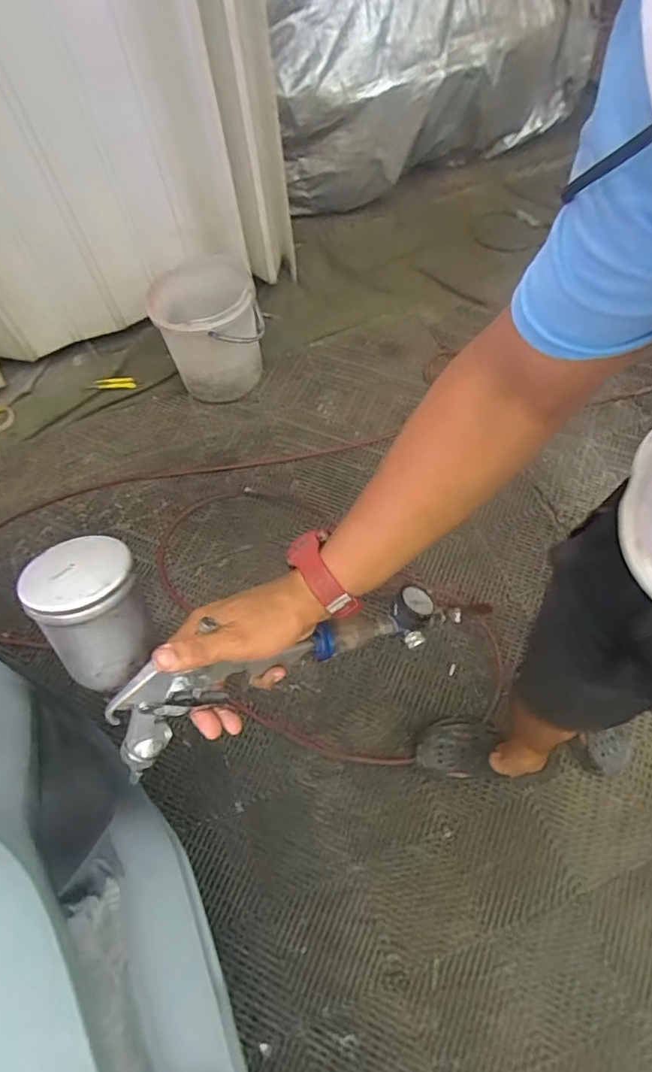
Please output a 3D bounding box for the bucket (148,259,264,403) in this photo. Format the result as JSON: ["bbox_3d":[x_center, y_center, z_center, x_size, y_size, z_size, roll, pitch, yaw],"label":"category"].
[{"bbox_3d":[-0.347,-0.611,1.669,0.290,0.342,0.302,-1,63,2],"label":"bucket"}]

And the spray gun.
[{"bbox_3d":[-0.056,0.098,0.483,0.373,0.112,0.148,6,59,-29],"label":"spray gun"}]

